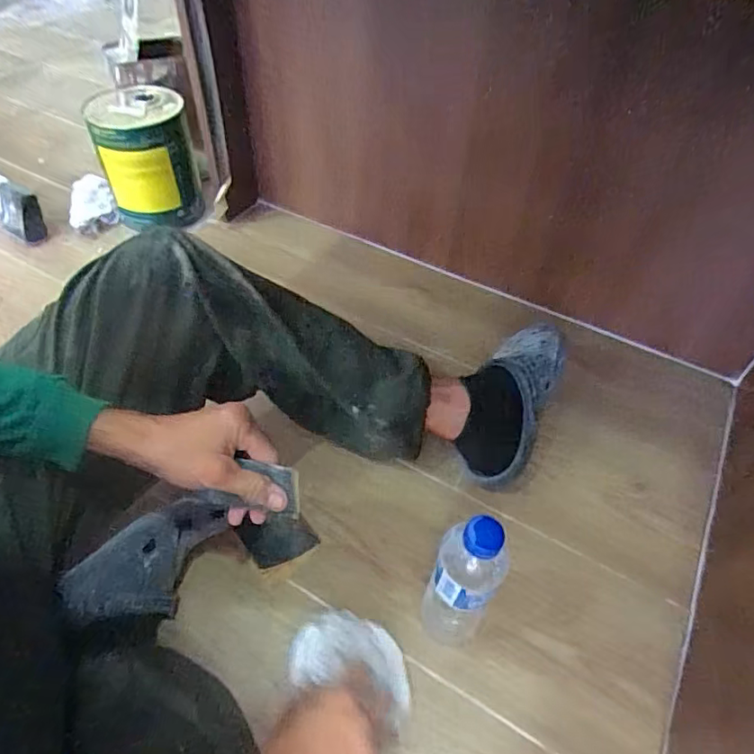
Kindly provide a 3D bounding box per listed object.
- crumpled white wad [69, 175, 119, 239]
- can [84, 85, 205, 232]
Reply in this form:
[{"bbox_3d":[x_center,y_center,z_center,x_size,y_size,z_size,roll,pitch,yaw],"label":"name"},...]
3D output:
[{"bbox_3d":[-0.540,-0.331,1.011,0.086,0.049,0.186,-22,53,-19],"label":"crumpled white wad"},{"bbox_3d":[-0.393,-0.374,0.939,0.134,0.202,0.142,1,49,-1],"label":"can"}]

